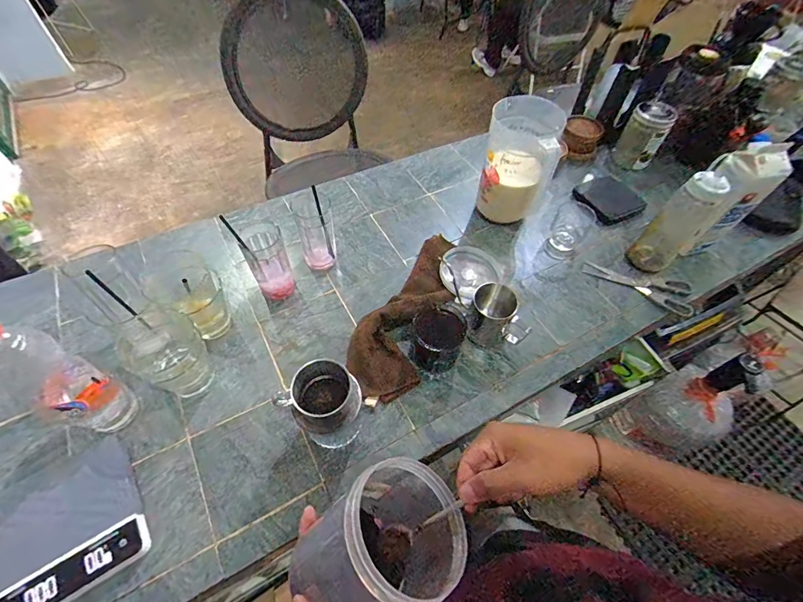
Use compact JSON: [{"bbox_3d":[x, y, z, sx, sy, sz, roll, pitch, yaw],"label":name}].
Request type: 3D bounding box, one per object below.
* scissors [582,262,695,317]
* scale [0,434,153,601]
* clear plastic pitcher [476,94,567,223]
[{"bbox_3d":[0.460,-0.040,0.744,0.195,0.017,0.079,27,59,16],"label":"scissors"},{"bbox_3d":[-0.422,0.280,0.482,0.164,0.031,0.169,-28,61,-20],"label":"scale"},{"bbox_3d":[0.224,-0.260,0.764,0.132,0.217,0.137,19,57,11],"label":"clear plastic pitcher"}]

